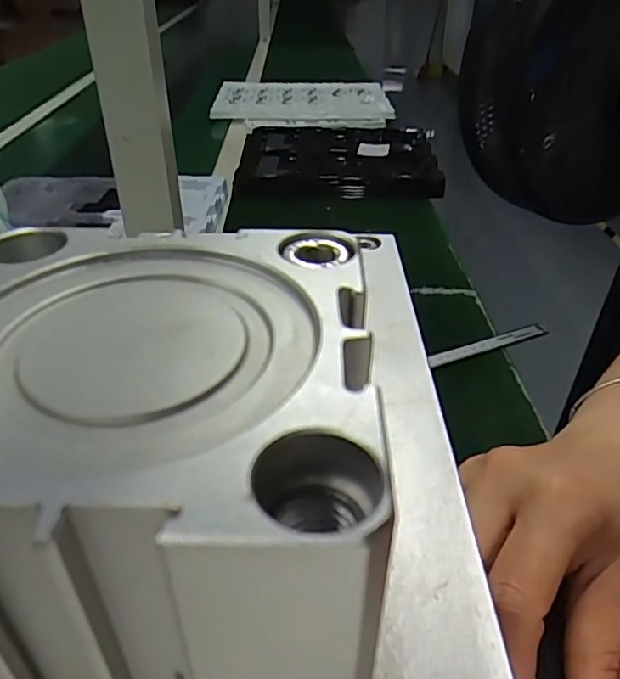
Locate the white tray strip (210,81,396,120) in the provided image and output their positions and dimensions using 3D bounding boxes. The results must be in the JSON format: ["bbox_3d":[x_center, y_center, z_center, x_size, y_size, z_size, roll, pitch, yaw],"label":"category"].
[{"bbox_3d":[-0.014,-0.547,1.291,0.391,0.034,0.292,0,35,-1],"label":"white tray strip"}]

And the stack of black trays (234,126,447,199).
[{"bbox_3d":[0.051,-0.324,1.001,0.328,0.038,0.366,0,35,-1],"label":"stack of black trays"}]

